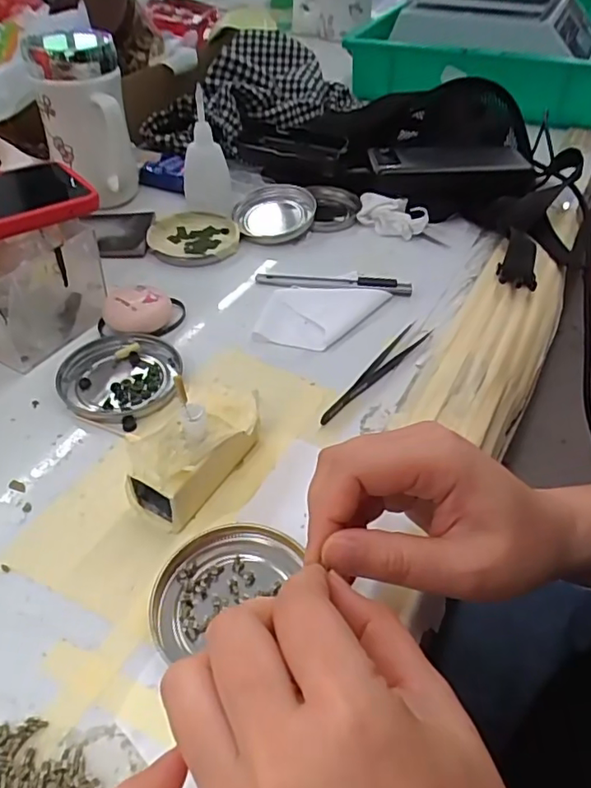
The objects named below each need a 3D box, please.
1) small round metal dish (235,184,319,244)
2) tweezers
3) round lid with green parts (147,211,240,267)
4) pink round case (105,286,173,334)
[{"bbox_3d":[-0.021,-0.171,0.533,0.078,0.019,0.081,1,45,-1],"label":"small round metal dish"},{"bbox_3d":[0.058,-0.016,0.389,0.017,0.009,0.125,27,50,23],"label":"tweezers"},{"bbox_3d":[-0.091,-0.143,0.511,0.078,0.009,0.082,1,45,-1],"label":"round lid with green parts"},{"bbox_3d":[-0.116,-0.061,0.417,0.048,0.023,0.035,-12,46,-14],"label":"pink round case"}]

